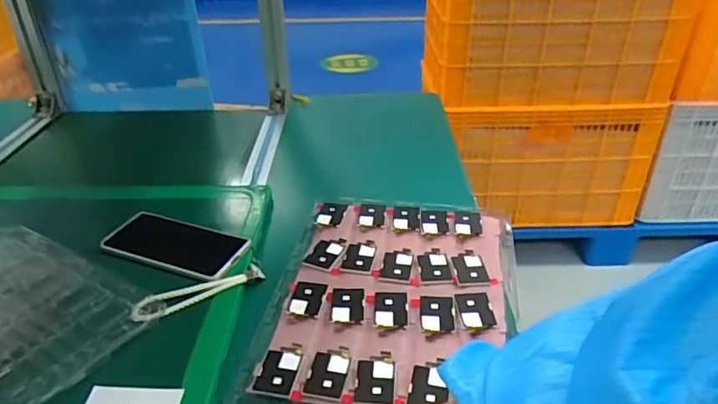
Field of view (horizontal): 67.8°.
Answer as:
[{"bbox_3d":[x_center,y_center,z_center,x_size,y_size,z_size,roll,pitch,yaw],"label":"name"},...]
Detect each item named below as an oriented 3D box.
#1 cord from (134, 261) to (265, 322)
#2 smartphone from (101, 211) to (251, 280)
[{"bbox_3d":[-0.165,0.092,0.562,0.140,0.010,0.024,-21,37,-29],"label":"cord"},{"bbox_3d":[-0.206,0.042,0.614,0.151,0.013,0.079,13,34,21],"label":"smartphone"}]

